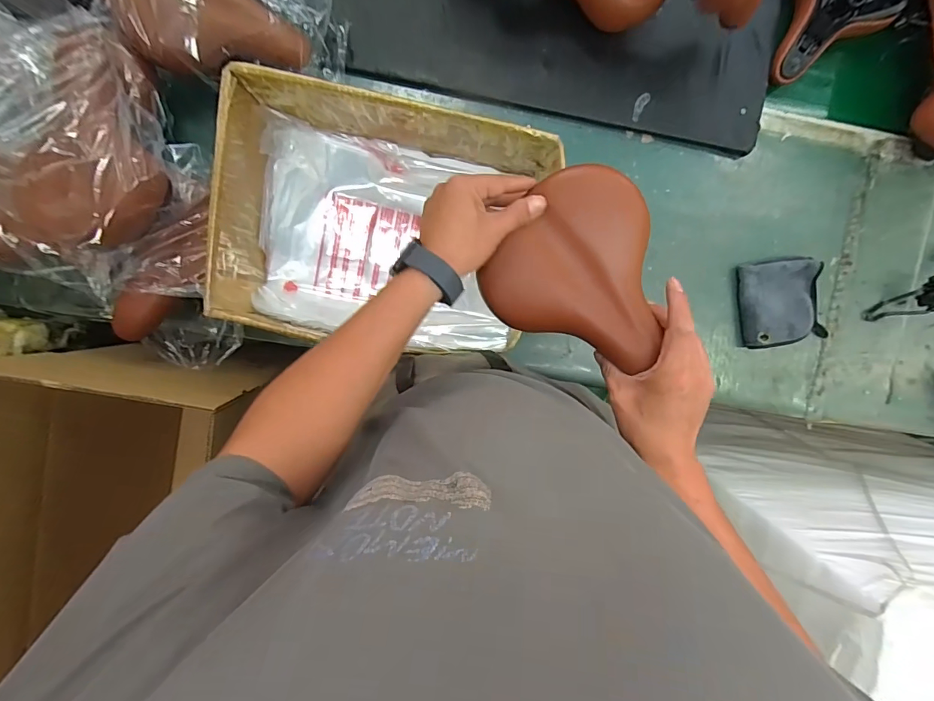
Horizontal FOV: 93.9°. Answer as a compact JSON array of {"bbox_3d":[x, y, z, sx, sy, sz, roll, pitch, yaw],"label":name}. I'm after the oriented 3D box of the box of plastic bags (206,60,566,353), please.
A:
[{"bbox_3d":[-0.104,-0.161,0.622,0.416,0.186,0.303,12,96,-5],"label":"box of plastic bags"}]

